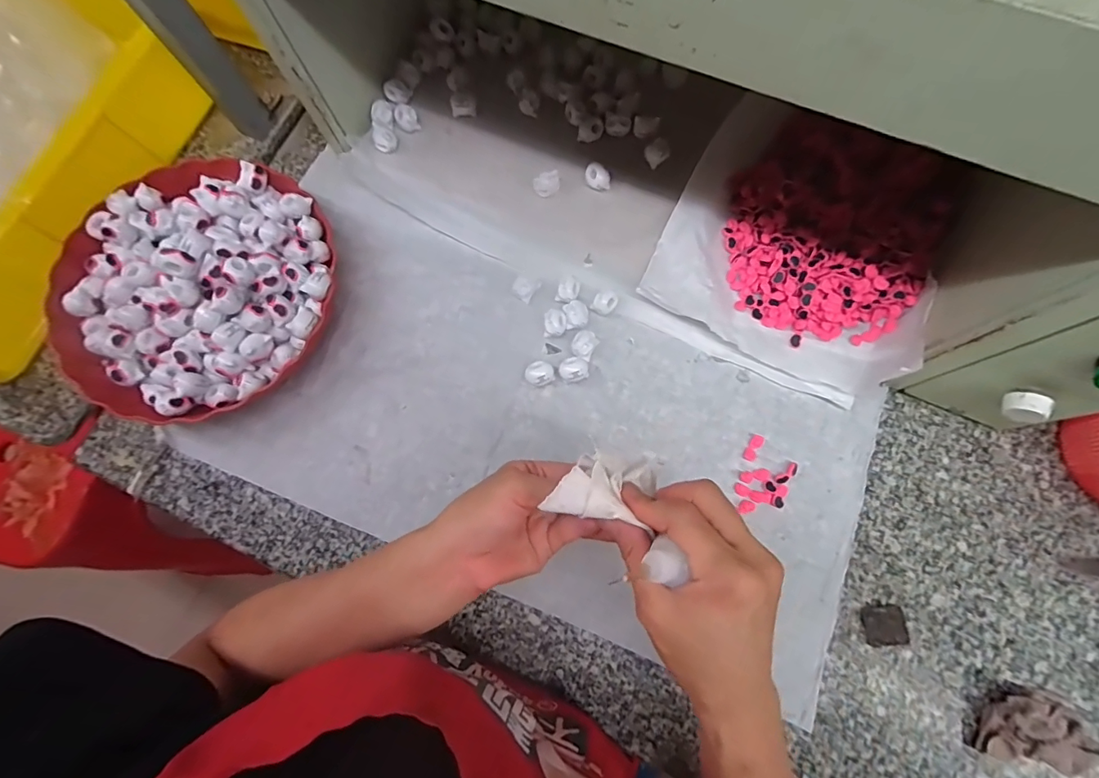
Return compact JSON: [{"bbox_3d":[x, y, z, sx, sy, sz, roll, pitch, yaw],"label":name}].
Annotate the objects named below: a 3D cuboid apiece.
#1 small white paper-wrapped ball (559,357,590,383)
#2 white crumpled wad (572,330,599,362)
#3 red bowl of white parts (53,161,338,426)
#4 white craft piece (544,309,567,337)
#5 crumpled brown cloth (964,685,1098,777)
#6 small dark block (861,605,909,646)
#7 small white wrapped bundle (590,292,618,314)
[{"bbox_3d":[0.021,-0.018,0.423,0.025,0.019,0.021,-18,76,-3],"label":"small white paper-wrapped ball"},{"bbox_3d":[0.032,-0.040,0.427,0.020,0.017,0.025,26,78,8],"label":"white crumpled wad"},{"bbox_3d":[-0.312,-0.093,0.419,0.238,0.080,0.229,0,76,2],"label":"red bowl of white parts"},{"bbox_3d":[0.005,-0.060,0.432,0.020,0.013,0.023,0,76,2],"label":"white craft piece"},{"bbox_3d":[0.359,0.248,0.338,0.081,0.029,0.052,11,76,5],"label":"crumpled brown cloth"},{"bbox_3d":[0.263,0.186,0.366,0.033,0.009,0.029,-1,76,2],"label":"small dark block"},{"bbox_3d":[0.052,-0.080,0.437,0.020,0.014,0.023,35,79,10],"label":"small white wrapped bundle"}]

